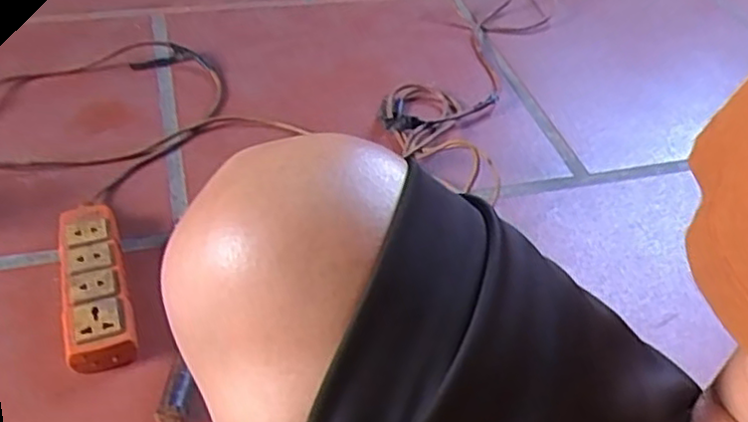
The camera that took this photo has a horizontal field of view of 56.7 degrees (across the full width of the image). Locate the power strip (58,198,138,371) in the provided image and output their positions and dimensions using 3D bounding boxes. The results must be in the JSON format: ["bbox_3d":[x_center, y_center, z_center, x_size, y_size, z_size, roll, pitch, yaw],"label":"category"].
[{"bbox_3d":[-0.290,0.073,0.714,0.062,0.045,0.207,-12,47,-19],"label":"power strip"}]

